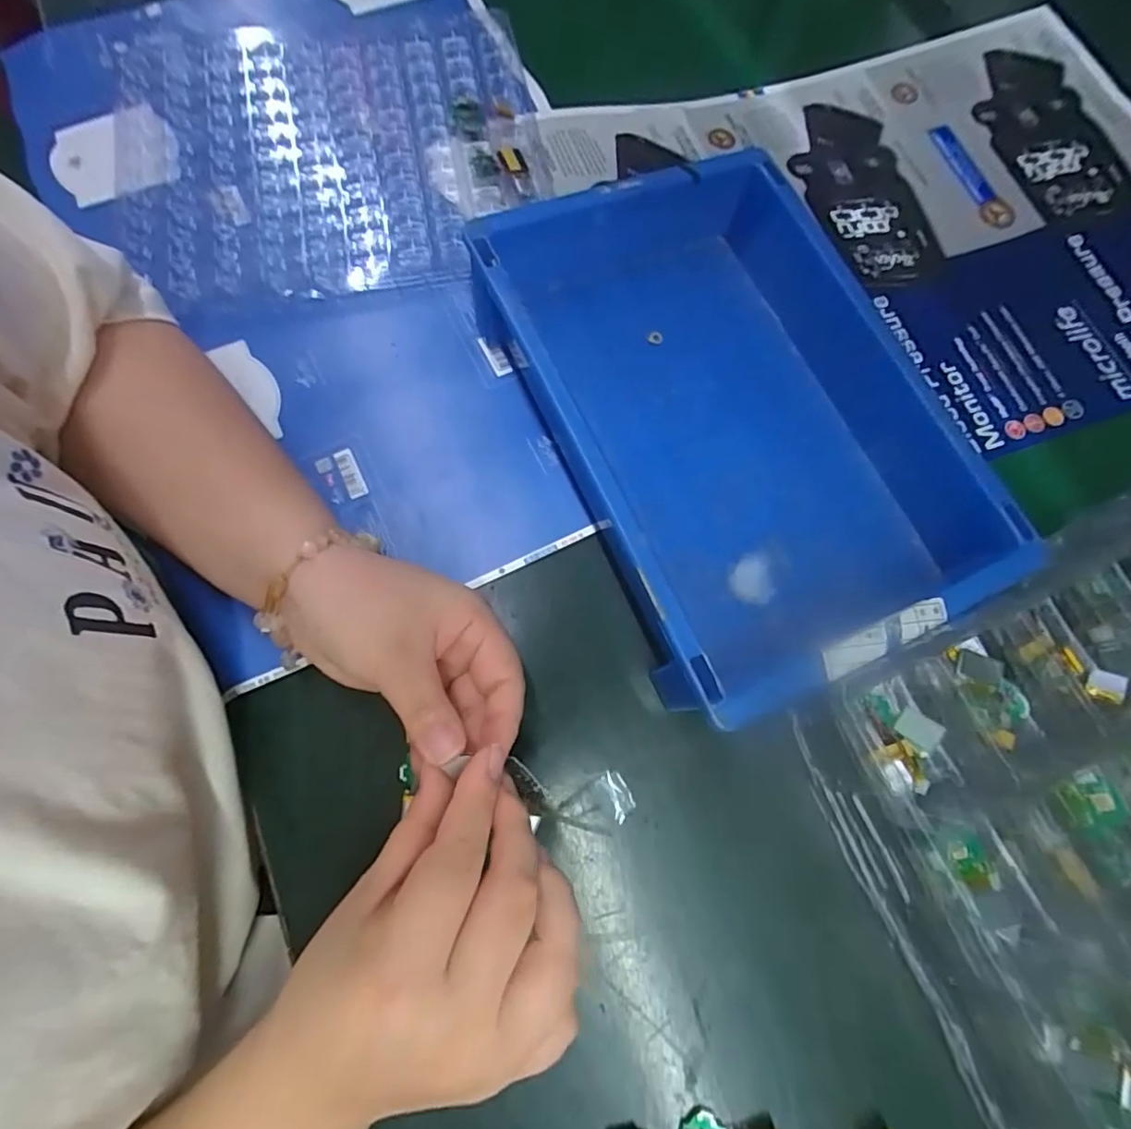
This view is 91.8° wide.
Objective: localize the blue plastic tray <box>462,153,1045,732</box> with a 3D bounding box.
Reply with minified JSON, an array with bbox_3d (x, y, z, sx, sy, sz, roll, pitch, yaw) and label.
[{"bbox_3d":[0.098,-0.090,0.321,0.200,0.064,0.298,-25,77,-8],"label":"blue plastic tray"}]

